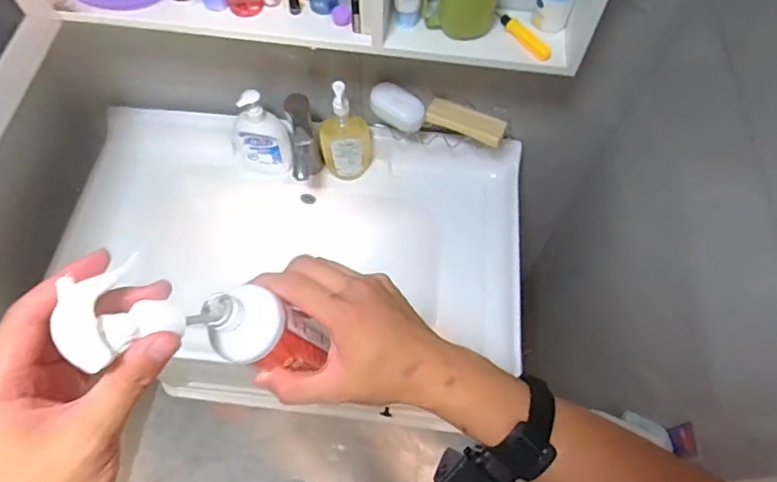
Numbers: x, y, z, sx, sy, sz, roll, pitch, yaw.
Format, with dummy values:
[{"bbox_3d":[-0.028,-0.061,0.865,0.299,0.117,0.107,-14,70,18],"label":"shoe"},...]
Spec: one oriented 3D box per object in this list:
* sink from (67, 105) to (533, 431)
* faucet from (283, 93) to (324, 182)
[{"bbox_3d":[-0.166,-0.012,0.982,0.805,0.158,0.416,4,62,1],"label":"sink"},{"bbox_3d":[-0.150,-0.159,0.937,0.049,0.194,0.126,-7,62,-5],"label":"faucet"}]

